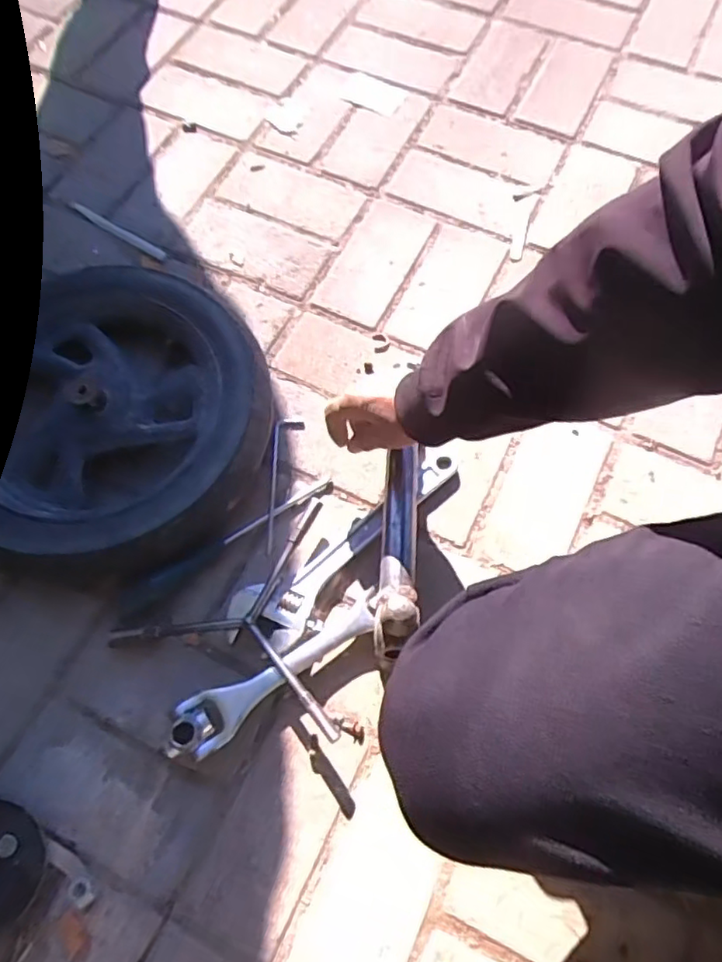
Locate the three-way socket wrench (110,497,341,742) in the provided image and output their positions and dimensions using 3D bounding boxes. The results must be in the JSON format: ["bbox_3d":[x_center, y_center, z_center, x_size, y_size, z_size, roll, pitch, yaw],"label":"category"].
[{"bbox_3d":[-0.091,0.107,0.612,0.228,0.040,0.193,22,70,9],"label":"three-way socket wrench"}]

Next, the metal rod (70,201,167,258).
[{"bbox_3d":[-0.316,-0.326,0.811,0.155,0.005,0.015,31,72,12],"label":"metal rod"}]

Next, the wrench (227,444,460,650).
[{"bbox_3d":[-0.007,0.067,0.637,0.288,0.024,0.070,-38,73,-14],"label":"wrench"}]

